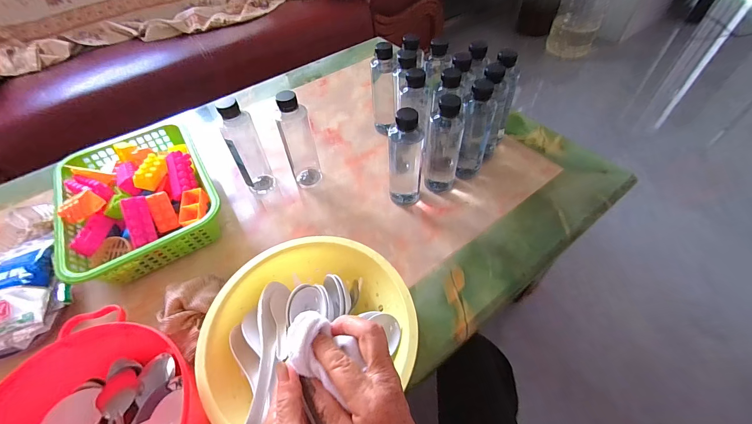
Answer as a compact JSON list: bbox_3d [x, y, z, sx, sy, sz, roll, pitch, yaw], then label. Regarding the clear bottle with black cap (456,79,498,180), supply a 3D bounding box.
[{"bbox_3d":[0.169,-0.133,0.548,0.051,0.179,0.044,13,54,13],"label":"clear bottle with black cap"}]

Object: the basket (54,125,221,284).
[{"bbox_3d":[-0.398,-0.032,0.550,0.218,0.082,0.287,-28,56,-17],"label":"basket"}]

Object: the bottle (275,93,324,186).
[{"bbox_3d":[-0.136,-0.125,0.567,0.053,0.179,0.052,-19,54,-12],"label":"bottle"}]

